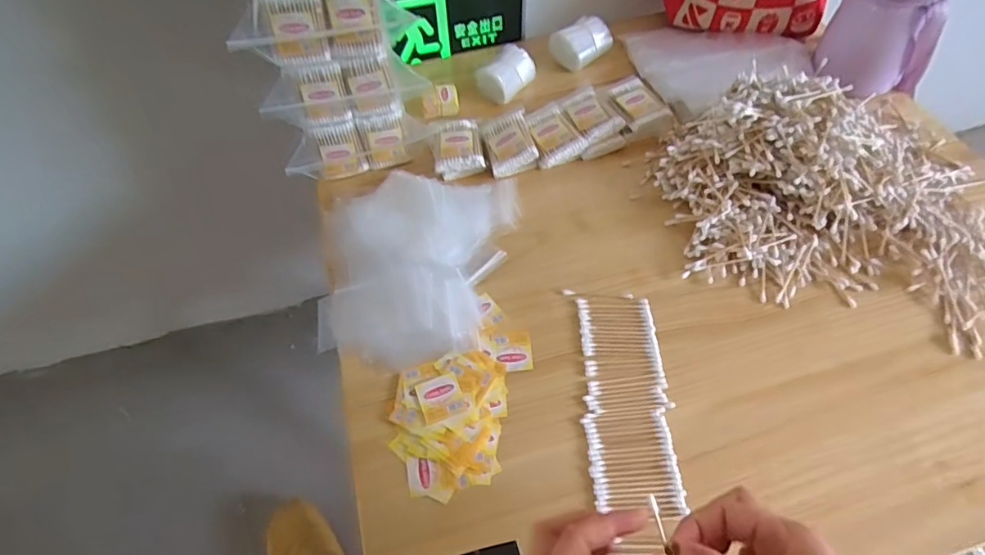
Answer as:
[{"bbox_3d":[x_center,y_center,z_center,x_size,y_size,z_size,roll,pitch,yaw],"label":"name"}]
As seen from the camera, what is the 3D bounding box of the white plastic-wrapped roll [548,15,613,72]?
[{"bbox_3d":[0.127,-0.333,0.787,0.078,0.043,0.059,-34,59,-21],"label":"white plastic-wrapped roll"}]

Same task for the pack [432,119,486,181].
[{"bbox_3d":[-0.042,-0.155,0.675,0.058,0.024,0.080,-9,53,-3],"label":"pack"}]

